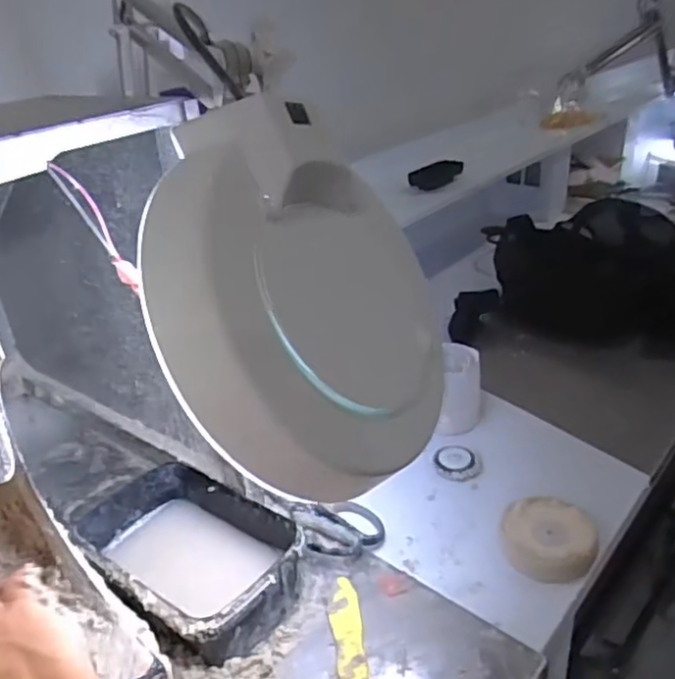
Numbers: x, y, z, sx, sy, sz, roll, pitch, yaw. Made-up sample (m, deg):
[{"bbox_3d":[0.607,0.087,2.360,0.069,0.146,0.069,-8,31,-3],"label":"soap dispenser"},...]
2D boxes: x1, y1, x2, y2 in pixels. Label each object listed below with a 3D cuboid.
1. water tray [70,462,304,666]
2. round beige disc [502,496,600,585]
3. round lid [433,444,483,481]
[{"bbox_3d":[-0.129,0.186,0.554,0.189,0.058,0.129,16,35,32],"label":"water tray"},{"bbox_3d":[0.195,0.182,0.592,0.080,0.024,0.084,-4,29,2],"label":"round beige disc"},{"bbox_3d":[0.130,0.133,0.705,0.045,0.015,0.046,-4,29,2],"label":"round lid"}]

